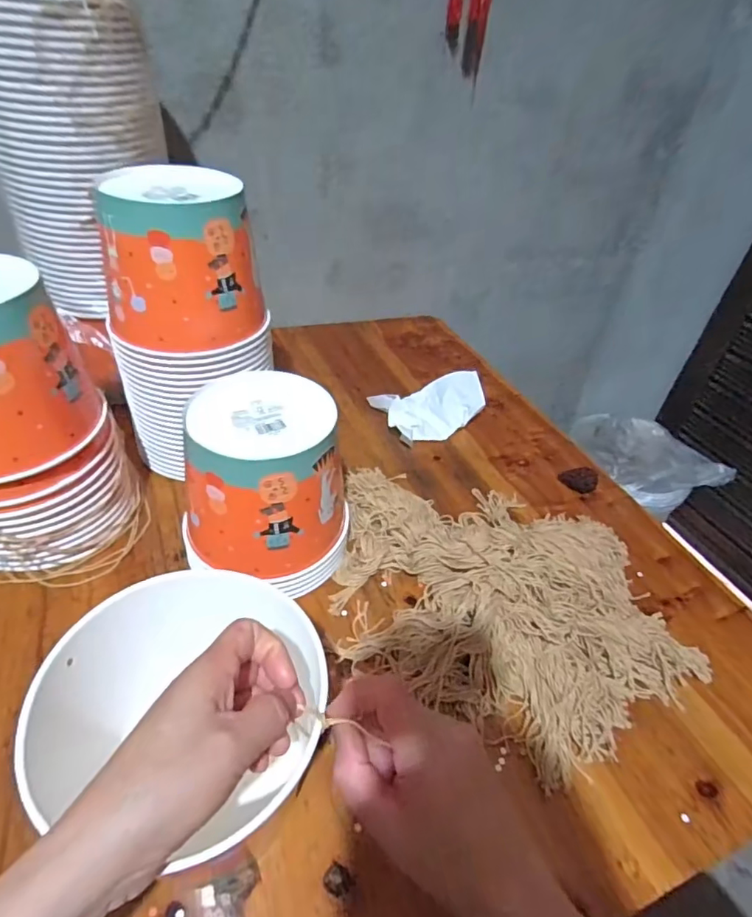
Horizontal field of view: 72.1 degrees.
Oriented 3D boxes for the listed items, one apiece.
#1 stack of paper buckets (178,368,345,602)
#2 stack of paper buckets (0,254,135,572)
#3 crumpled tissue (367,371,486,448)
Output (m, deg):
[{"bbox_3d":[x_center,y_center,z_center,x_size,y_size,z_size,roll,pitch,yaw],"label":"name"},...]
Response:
[{"bbox_3d":[-0.103,0.027,0.498,0.150,0.164,0.145,1,40,-8],"label":"stack of paper buckets"},{"bbox_3d":[-0.329,-0.031,0.471,0.155,0.249,0.143,-17,46,-26],"label":"stack of paper buckets"},{"bbox_3d":[0.078,-0.078,0.730,0.145,0.056,0.100,-13,44,-21],"label":"crumpled tissue"}]

